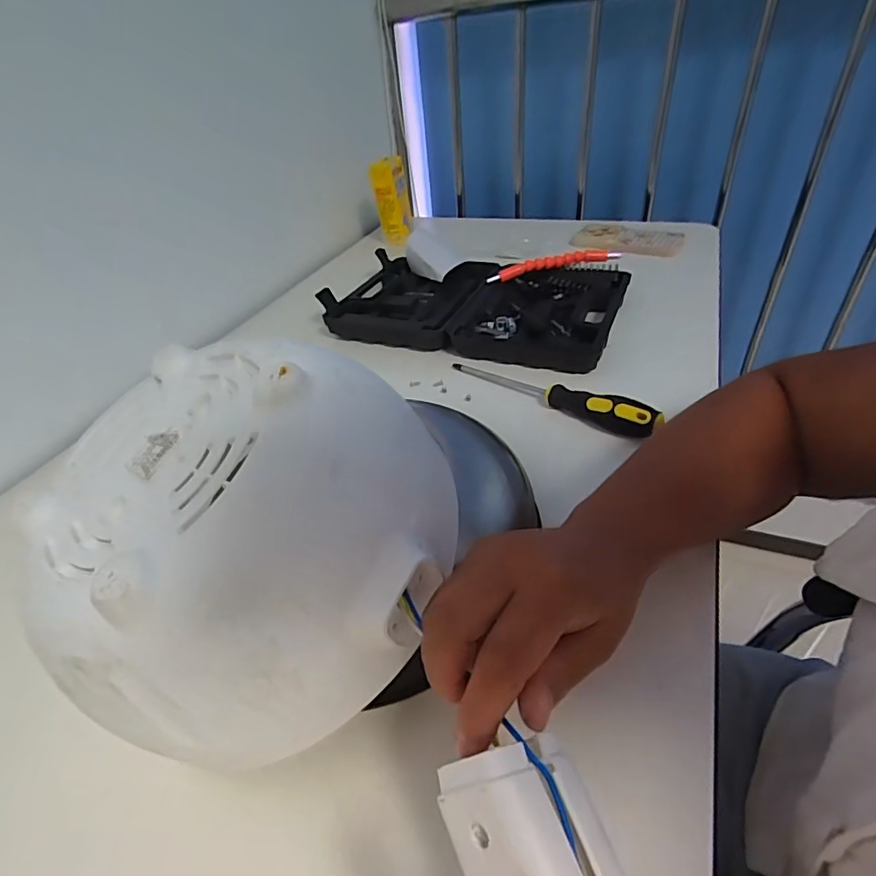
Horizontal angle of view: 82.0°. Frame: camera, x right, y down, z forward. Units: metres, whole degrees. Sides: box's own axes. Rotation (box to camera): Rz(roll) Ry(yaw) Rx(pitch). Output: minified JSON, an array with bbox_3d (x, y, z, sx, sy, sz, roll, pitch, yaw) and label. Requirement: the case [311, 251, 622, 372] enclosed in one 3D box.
[{"bbox_3d":[0.044,-0.173,0.626,0.335,0.032,0.207,12,42,21],"label":"case"}]

